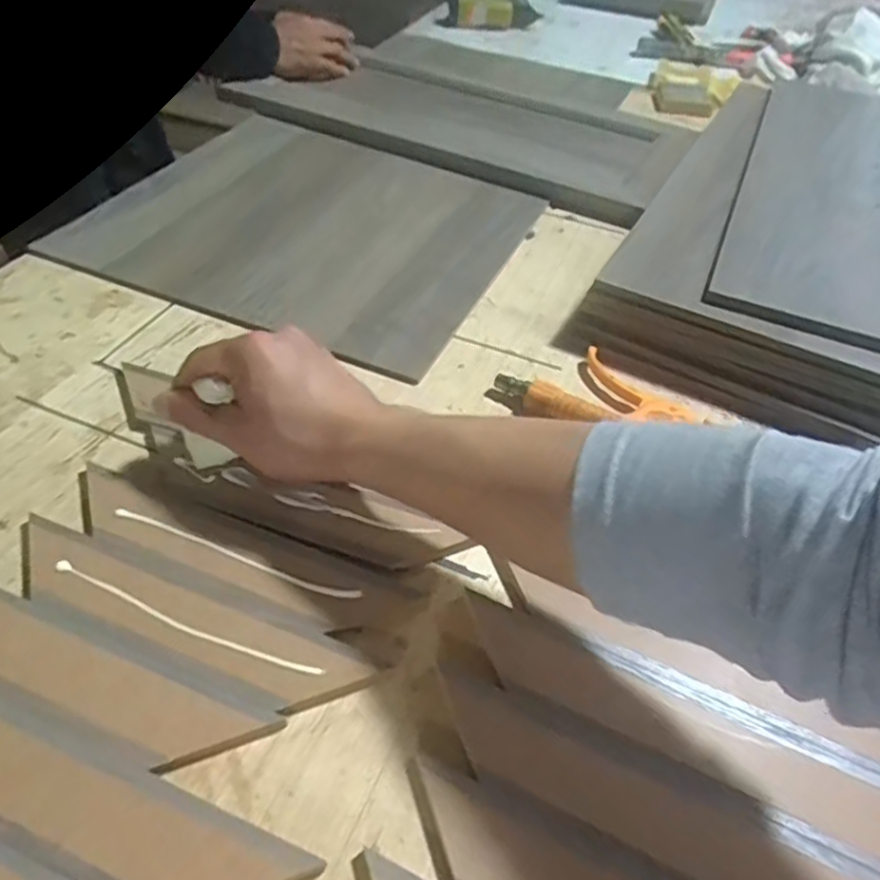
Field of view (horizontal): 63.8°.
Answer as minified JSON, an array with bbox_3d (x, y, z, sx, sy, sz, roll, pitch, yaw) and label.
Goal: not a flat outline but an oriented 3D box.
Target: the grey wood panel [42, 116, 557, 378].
[{"bbox_3d":[-0.118,-0.214,0.673,0.374,0.010,0.336,21,47,16],"label":"grey wood panel"}]

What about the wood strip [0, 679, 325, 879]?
[{"bbox_3d":[-0.164,0.152,0.305,0.219,0.012,0.050,19,46,15],"label":"wood strip"}]

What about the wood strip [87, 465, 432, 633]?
[{"bbox_3d":[-0.111,0.060,0.390,0.199,0.007,0.050,16,46,12],"label":"wood strip"}]

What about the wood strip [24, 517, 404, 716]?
[{"bbox_3d":[-0.132,0.090,0.364,0.205,0.005,0.042,18,46,13],"label":"wood strip"}]

